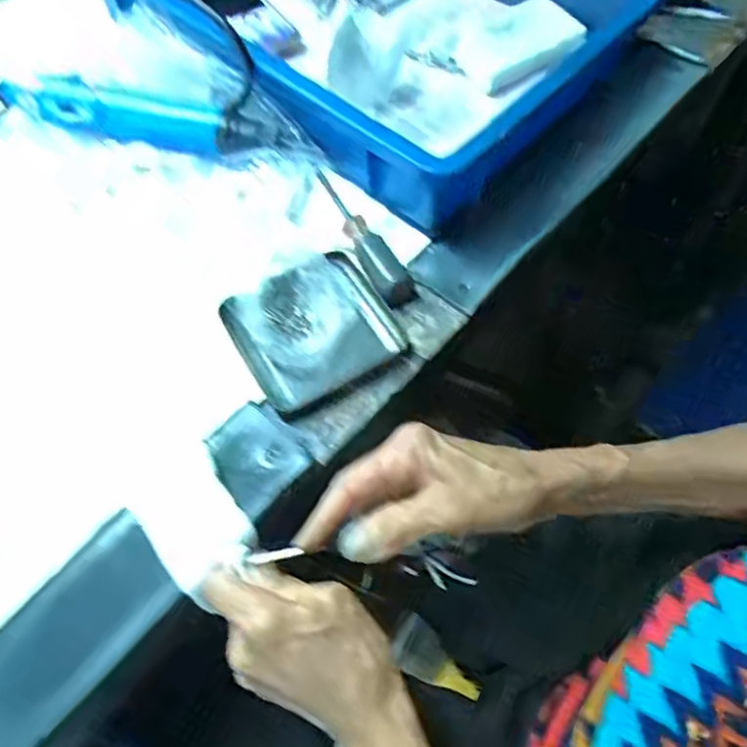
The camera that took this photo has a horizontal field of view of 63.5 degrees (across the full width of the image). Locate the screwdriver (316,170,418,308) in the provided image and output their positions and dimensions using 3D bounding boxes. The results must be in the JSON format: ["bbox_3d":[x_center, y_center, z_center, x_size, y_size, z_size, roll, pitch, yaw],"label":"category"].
[{"bbox_3d":[-0.010,-0.099,0.419,0.023,0.017,0.127,-23,63,-12],"label":"screwdriver"}]

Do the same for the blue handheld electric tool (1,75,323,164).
[{"bbox_3d":[-0.156,-0.189,0.443,0.227,0.031,0.033,8,61,5],"label":"blue handheld electric tool"}]

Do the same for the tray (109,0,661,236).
[{"bbox_3d":[-0.031,-0.337,0.523,0.479,0.092,0.319,36,67,18],"label":"tray"}]

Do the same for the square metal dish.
[{"bbox_3d":[-0.037,-0.032,0.388,0.099,0.024,0.087,-31,65,-16],"label":"square metal dish"}]

